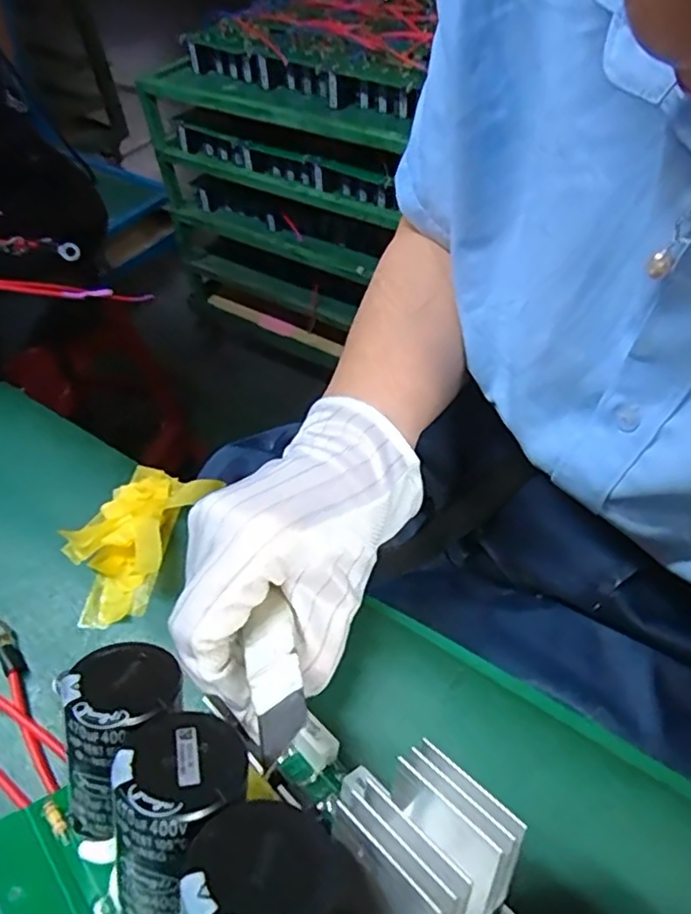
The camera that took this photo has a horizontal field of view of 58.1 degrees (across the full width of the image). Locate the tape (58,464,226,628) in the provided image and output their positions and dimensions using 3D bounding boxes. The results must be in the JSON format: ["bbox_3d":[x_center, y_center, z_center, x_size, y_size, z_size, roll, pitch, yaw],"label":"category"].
[{"bbox_3d":[-0.110,0.037,0.311,0.060,0.021,0.088,17,52,18],"label":"tape"}]

